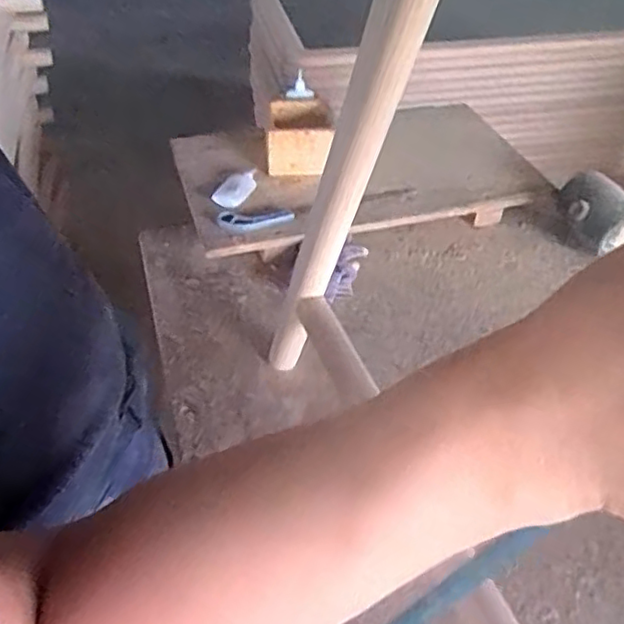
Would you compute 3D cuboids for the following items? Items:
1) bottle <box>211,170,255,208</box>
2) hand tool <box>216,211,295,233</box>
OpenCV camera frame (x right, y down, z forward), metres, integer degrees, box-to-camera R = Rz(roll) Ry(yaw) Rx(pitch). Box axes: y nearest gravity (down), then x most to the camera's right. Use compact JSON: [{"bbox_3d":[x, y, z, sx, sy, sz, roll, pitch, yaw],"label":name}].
[{"bbox_3d":[-0.122,-0.200,1.025,0.045,0.028,0.096,17,45,17],"label":"bottle"},{"bbox_3d":[-0.085,-0.137,0.960,0.114,0.015,0.049,-2,42,-4],"label":"hand tool"}]

